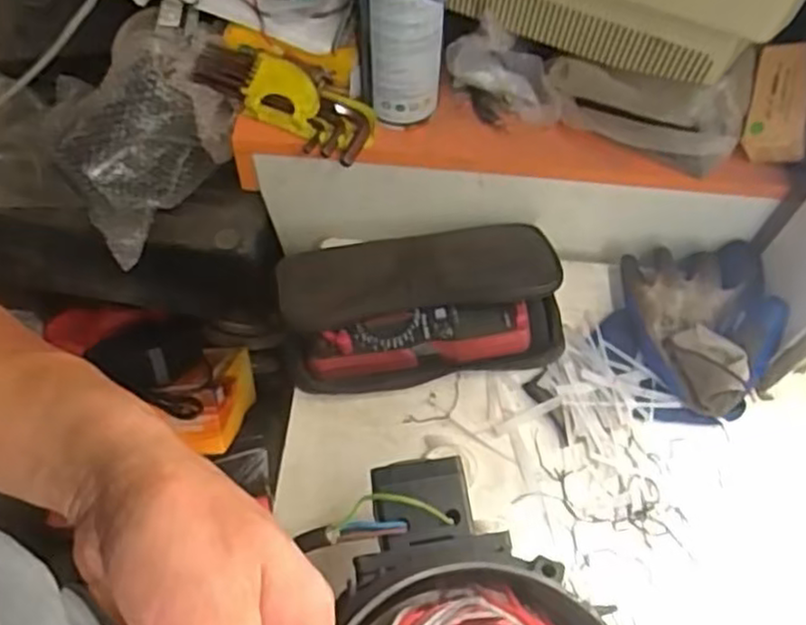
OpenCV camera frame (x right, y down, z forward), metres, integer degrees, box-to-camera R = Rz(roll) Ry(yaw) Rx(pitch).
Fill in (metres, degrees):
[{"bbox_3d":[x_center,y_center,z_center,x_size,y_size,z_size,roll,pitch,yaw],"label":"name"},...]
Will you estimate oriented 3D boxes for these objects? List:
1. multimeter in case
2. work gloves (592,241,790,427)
[{"bbox_3d":[0.013,-0.009,0.618,0.234,0.072,0.133,-8,61,-6],"label":"multimeter in case"},{"bbox_3d":[0.246,0.010,0.620,0.132,0.062,0.161,1,61,0],"label":"work gloves"}]

